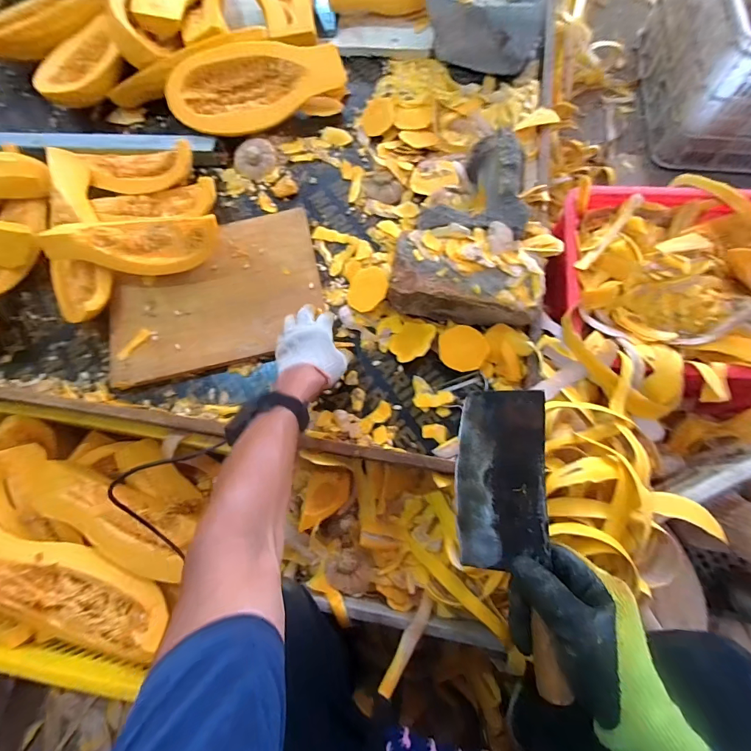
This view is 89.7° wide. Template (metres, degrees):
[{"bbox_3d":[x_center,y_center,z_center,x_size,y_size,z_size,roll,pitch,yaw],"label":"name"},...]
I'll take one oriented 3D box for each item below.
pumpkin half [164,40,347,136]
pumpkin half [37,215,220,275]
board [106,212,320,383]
[{"bbox_3d":[-0.241,-0.587,0.766,0.341,0.075,0.157,-25,77,-7],"label":"pumpkin half"},{"bbox_3d":[-0.416,-0.232,0.664,0.307,0.068,0.104,-2,72,3],"label":"pumpkin half"},{"bbox_3d":[-0.284,-0.148,0.671,0.370,0.023,0.266,-17,72,-1],"label":"board"}]

